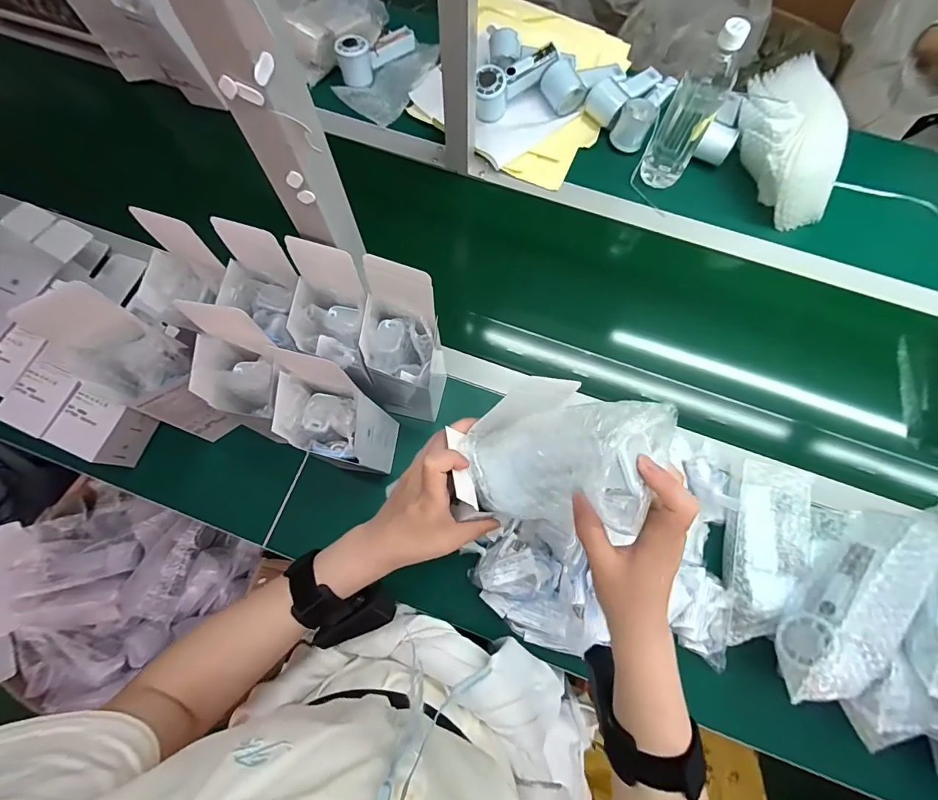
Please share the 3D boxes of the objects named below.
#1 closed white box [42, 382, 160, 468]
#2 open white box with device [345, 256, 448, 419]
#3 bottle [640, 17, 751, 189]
[{"bbox_3d":[-0.466,0.036,0.543,0.076,0.066,0.074,23,76,7],"label":"closed white box"},{"bbox_3d":[-0.073,-0.050,0.484,0.075,0.235,0.090,17,75,6],"label":"open white box with device"},{"bbox_3d":[0.321,-0.417,0.609,0.065,0.222,0.070,27,76,8],"label":"bottle"}]

